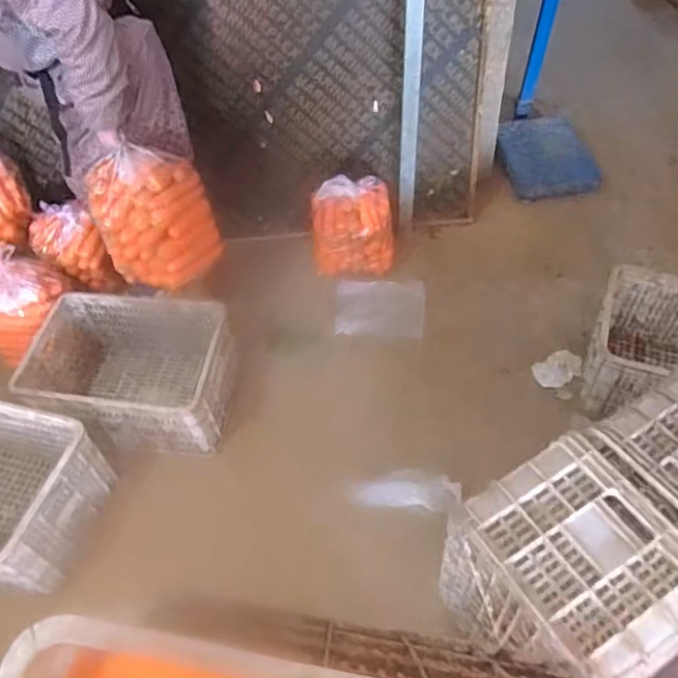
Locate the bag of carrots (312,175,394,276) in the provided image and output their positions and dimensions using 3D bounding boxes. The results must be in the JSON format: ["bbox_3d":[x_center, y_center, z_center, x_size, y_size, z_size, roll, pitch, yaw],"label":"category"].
[{"bbox_3d":[0.044,-0.347,1.909,0.261,0.292,0.151,-7,51,-1],"label":"bag of carrots"}]

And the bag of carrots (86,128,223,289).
[{"bbox_3d":[-0.475,-0.321,1.533,0.287,0.316,0.194,-16,52,-9],"label":"bag of carrots"}]

